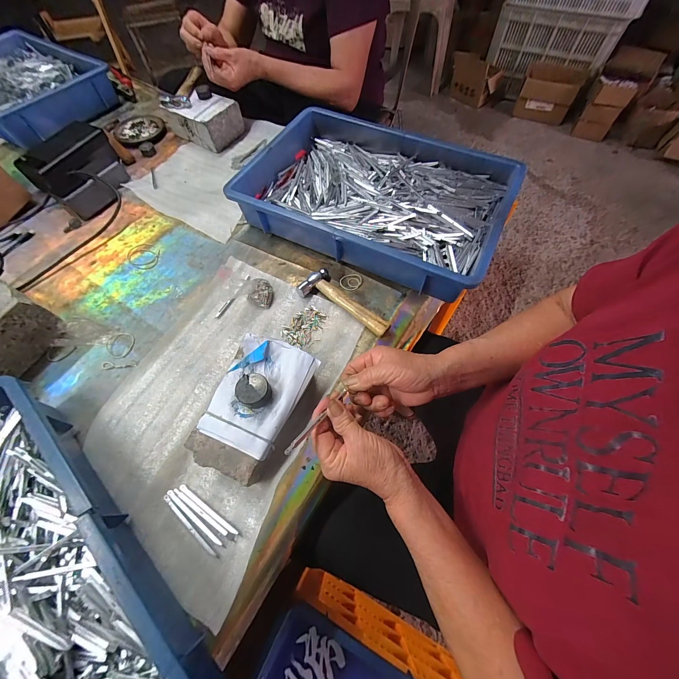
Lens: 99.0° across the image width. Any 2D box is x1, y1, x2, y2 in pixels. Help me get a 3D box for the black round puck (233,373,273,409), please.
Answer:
[{"bbox_3d":[-0.102,0.061,0.345,0.037,0.017,0.036,-1,63,1],"label":"black round puck"}]

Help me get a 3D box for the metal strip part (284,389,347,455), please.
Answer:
[{"bbox_3d":[-0.022,0.080,0.286,0.005,0.004,0.089,35,46,17],"label":"metal strip part"}]

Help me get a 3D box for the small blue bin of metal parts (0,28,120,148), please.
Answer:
[{"bbox_3d":[-0.803,-0.637,0.738,0.398,0.089,0.289,33,69,17],"label":"small blue bin of metal parts"}]

